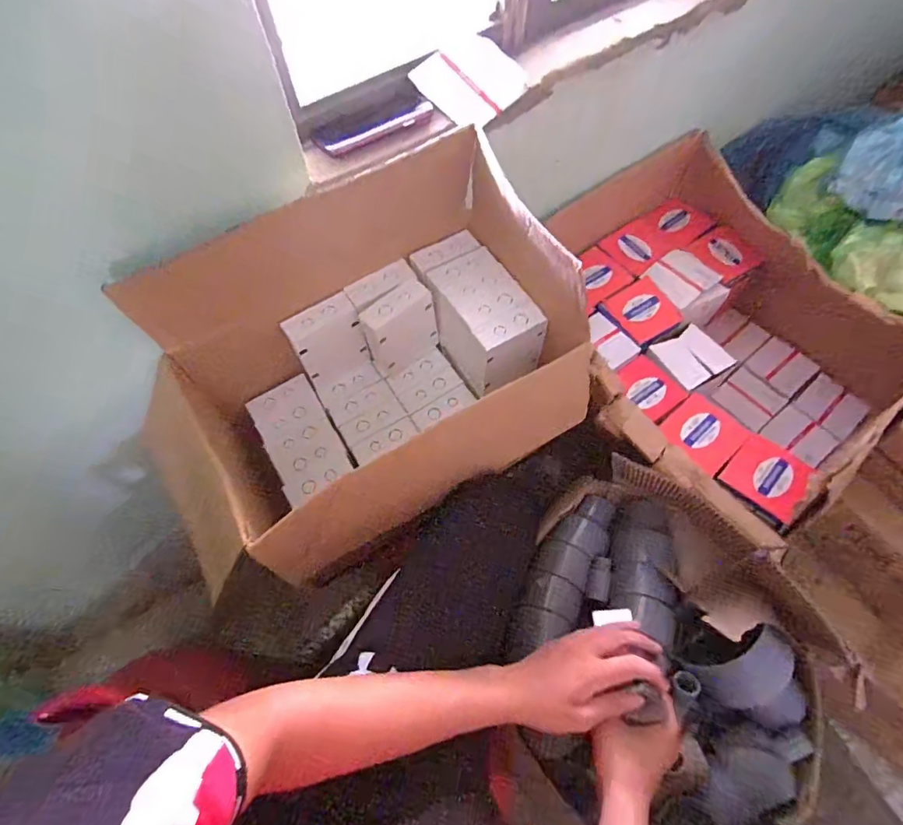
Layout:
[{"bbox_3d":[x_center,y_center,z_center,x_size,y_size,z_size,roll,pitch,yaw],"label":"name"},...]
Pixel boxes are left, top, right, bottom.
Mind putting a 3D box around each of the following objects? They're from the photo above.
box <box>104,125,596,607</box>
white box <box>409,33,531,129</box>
[{"bbox_3d":[-0.127,-0.060,0.699,0.592,0.331,0.426,-30,66,-12],"label":"box"},{"bbox_3d":[0.029,-0.452,0.677,0.118,0.011,0.162,36,64,2],"label":"white box"}]

